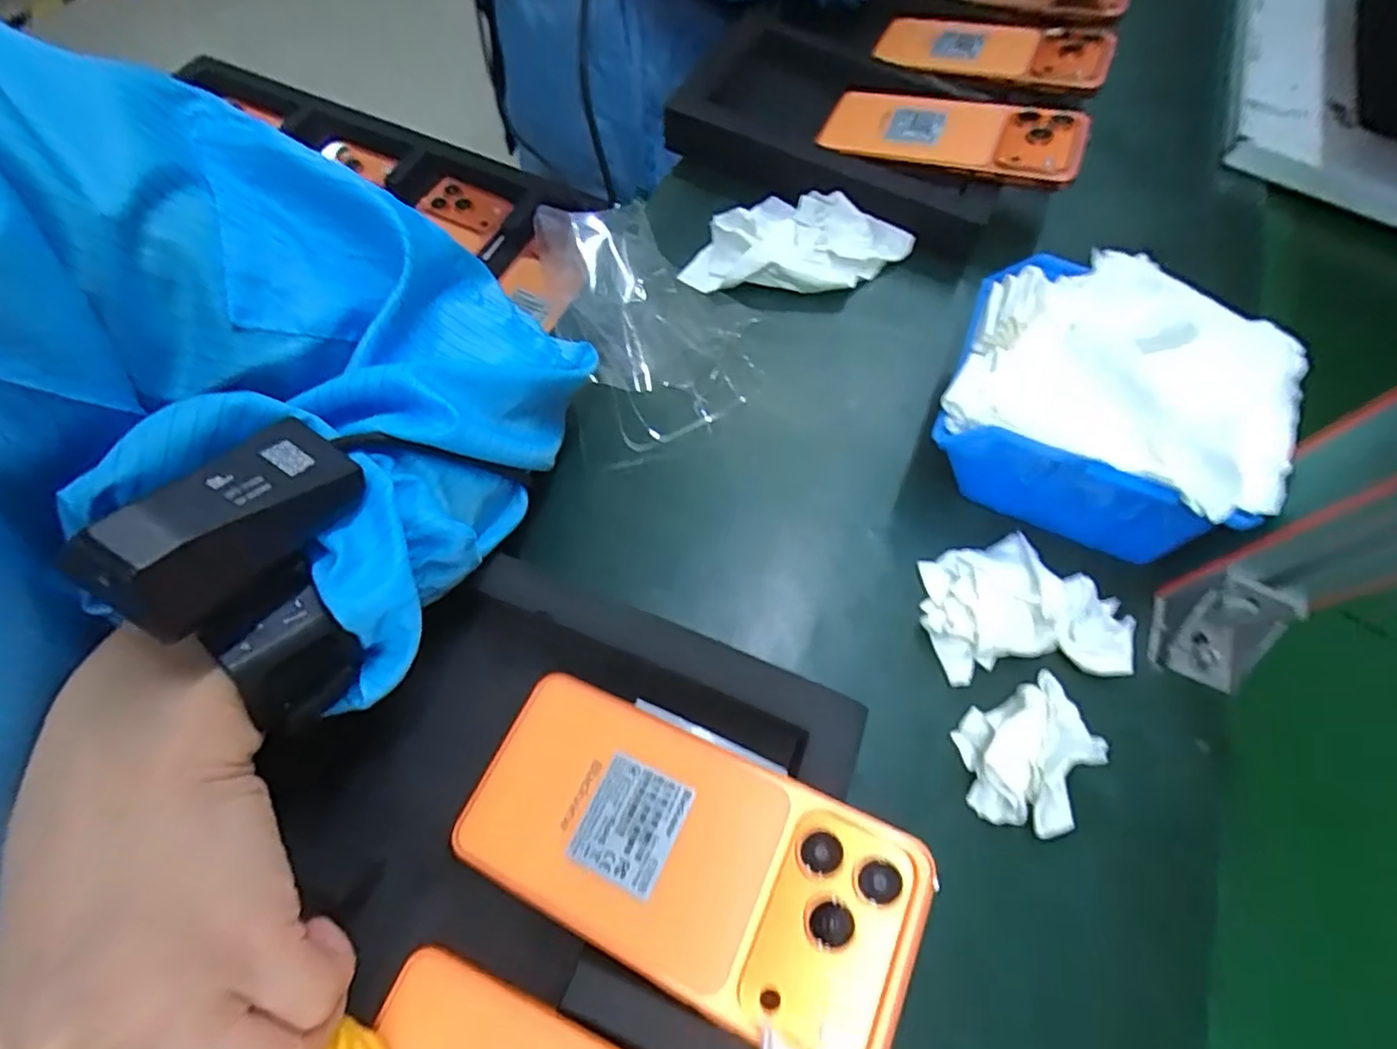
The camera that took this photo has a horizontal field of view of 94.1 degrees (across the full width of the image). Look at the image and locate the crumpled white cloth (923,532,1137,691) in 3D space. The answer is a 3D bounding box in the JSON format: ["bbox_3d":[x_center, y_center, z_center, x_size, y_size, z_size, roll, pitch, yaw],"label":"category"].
[{"bbox_3d":[0.153,0.039,0.306,0.088,0.023,0.064,0,66,-6],"label":"crumpled white cloth"}]

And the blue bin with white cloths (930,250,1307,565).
[{"bbox_3d":[0.195,-0.058,0.324,0.140,0.082,0.123,28,66,7],"label":"blue bin with white cloths"}]

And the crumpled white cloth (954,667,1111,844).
[{"bbox_3d":[0.139,0.096,0.272,0.047,0.029,0.060,0,66,-6],"label":"crumpled white cloth"}]

